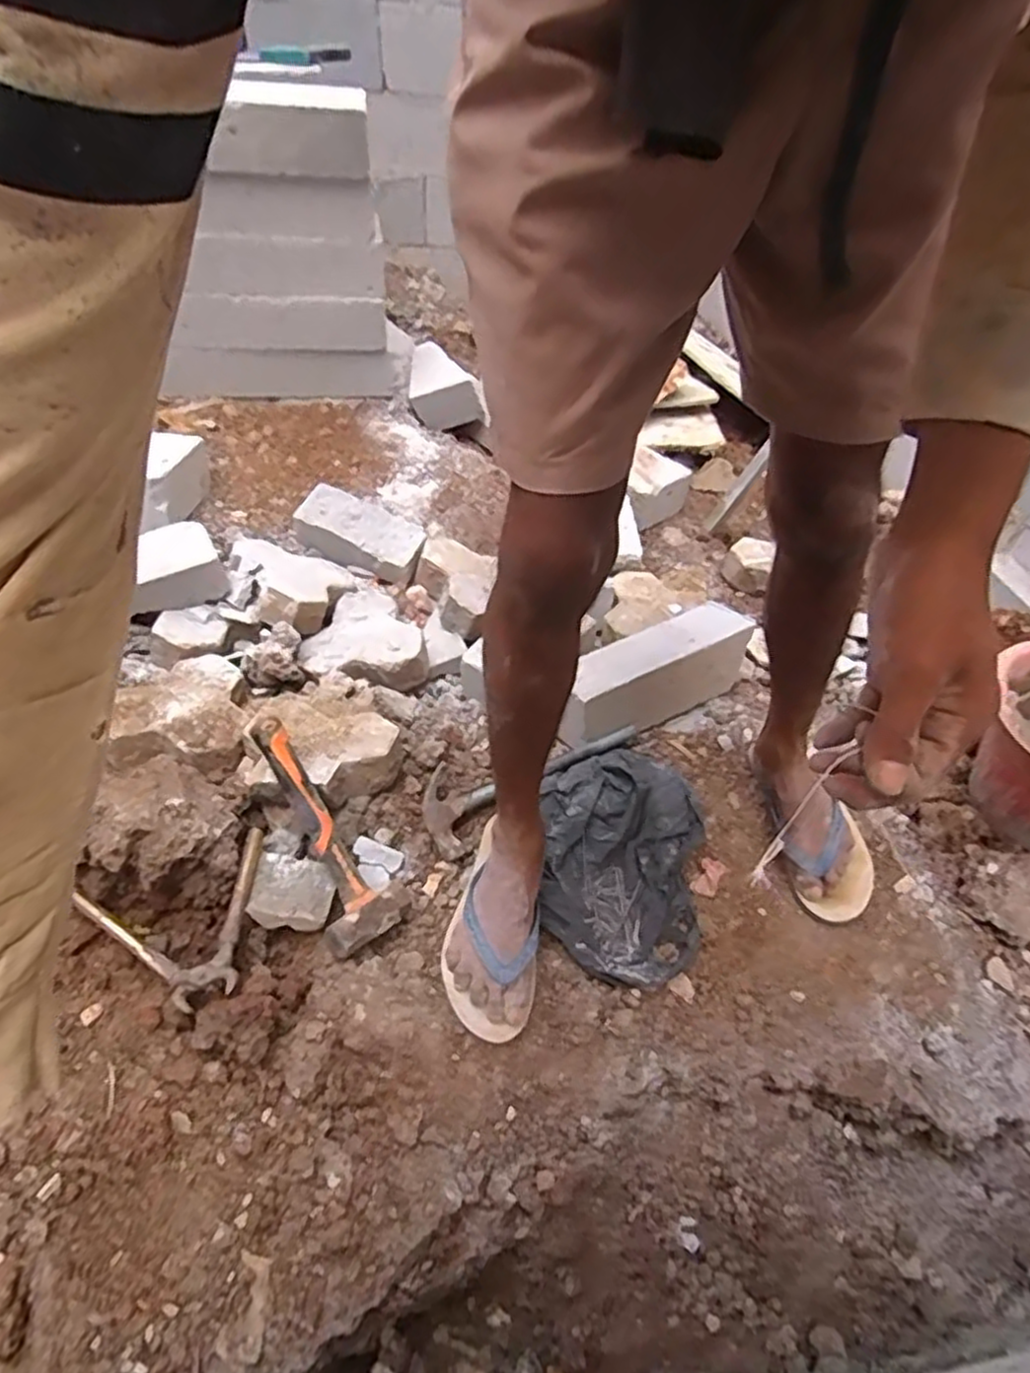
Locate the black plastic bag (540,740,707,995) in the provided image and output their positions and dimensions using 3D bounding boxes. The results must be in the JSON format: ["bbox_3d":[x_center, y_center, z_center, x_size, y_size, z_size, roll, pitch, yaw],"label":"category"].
[{"bbox_3d":[0.135,0.214,0.947,0.213,0.065,0.313,9,45,4],"label":"black plastic bag"}]

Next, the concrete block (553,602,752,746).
[{"bbox_3d":[0.208,-0.023,1.112,0.359,0.095,0.126,-25,52,-27],"label":"concrete block"}]

